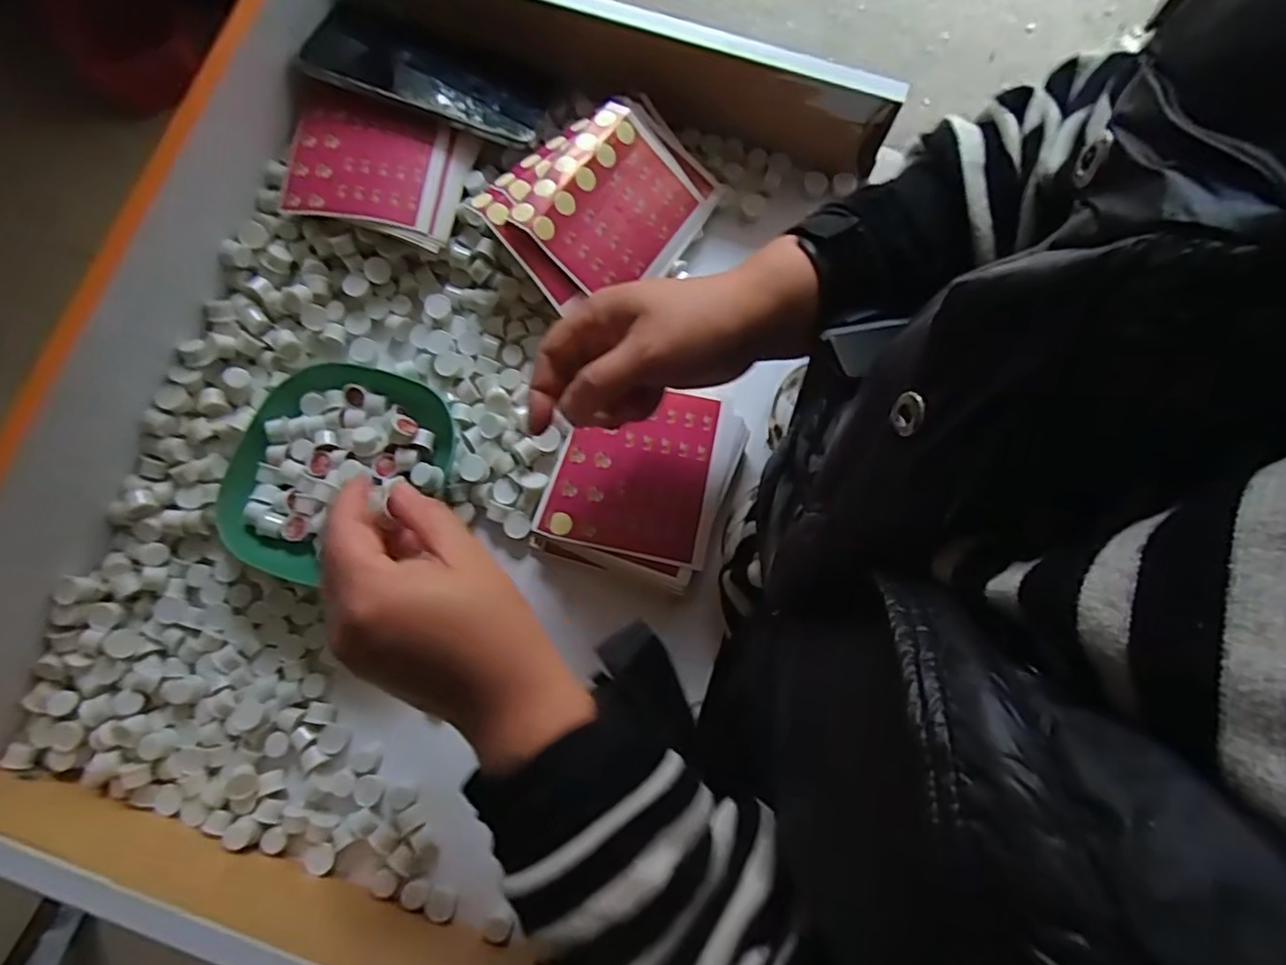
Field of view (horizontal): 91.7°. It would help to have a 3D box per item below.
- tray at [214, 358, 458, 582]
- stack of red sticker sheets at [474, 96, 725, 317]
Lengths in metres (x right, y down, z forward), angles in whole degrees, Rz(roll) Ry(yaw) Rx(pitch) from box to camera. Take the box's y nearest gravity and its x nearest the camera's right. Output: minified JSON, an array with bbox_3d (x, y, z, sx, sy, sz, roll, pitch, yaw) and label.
[{"bbox_3d":[-0.193,-0.007,0.391,0.128,0.027,0.133,9,79,2],"label":"tray"},{"bbox_3d":[-0.023,-0.190,0.422,0.153,0.030,0.109,-44,107,-16],"label":"stack of red sticker sheets"}]

